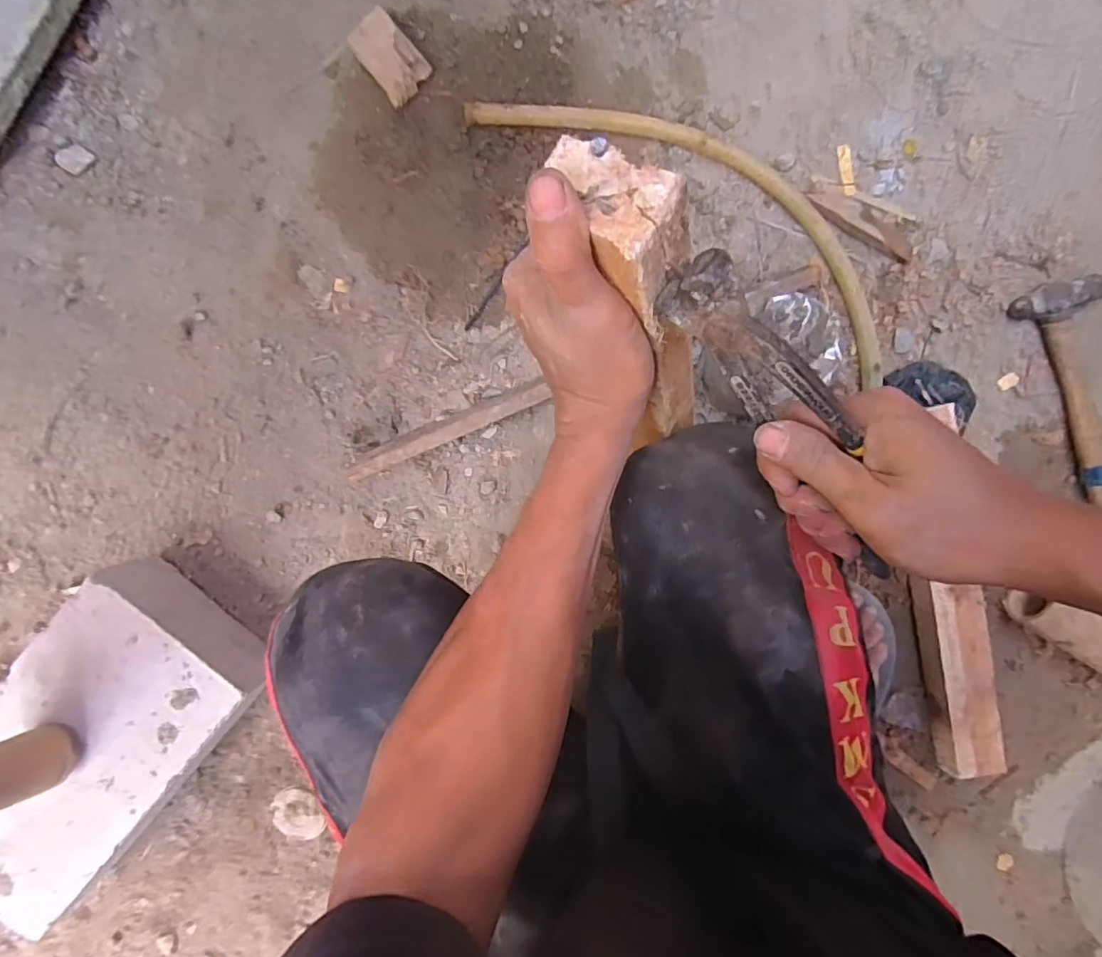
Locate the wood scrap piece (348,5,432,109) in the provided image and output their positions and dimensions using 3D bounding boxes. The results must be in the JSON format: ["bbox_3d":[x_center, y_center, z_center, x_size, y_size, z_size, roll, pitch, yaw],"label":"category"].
[{"bbox_3d":[-0.184,-0.481,0.620,0.058,0.020,0.090,-40,91,1],"label":"wood scrap piece"}]

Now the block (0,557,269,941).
[{"bbox_3d":[-0.488,0.280,0.590,0.197,0.108,0.336,41,91,0],"label":"block"}]

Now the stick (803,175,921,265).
[{"bbox_3d":[0.360,-0.303,0.622,0.135,0.017,0.052,27,91,0],"label":"stick"}]

